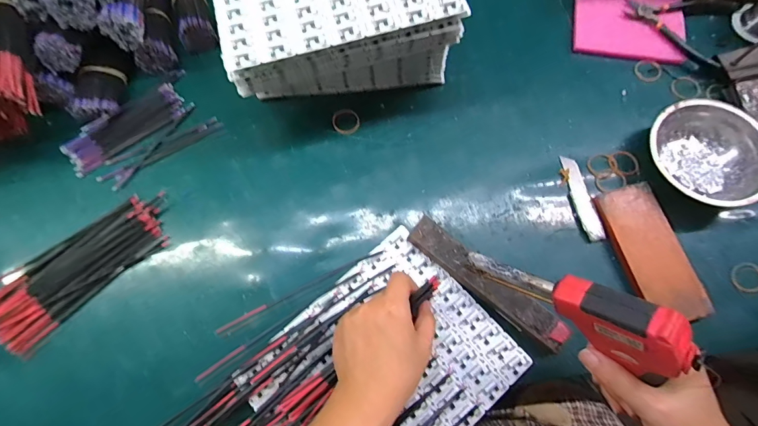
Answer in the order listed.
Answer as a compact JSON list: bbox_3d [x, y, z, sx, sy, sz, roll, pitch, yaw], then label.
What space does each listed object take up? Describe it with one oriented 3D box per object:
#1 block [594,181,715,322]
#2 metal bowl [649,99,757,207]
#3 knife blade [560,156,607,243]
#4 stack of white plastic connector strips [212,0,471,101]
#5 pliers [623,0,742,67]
[{"bbox_3d":[0.298,0.042,0.430,0.068,0.021,0.150,-13,74,-4],"label":"block"},{"bbox_3d":[0.373,-0.066,0.451,0.126,0.041,0.127,0,73,1],"label":"metal bowl"},{"bbox_3d":[0.239,-0.018,0.460,0.021,0.006,0.108,-11,69,8],"label":"knife blade"},{"bbox_3d":[-0.055,-0.243,0.470,0.243,0.130,0.196,-14,73,-3],"label":"stack of white plastic connector strips"},{"bbox_3d":[0.422,-0.272,0.533,0.138,0.013,0.116,42,78,13],"label":"pliers"}]

